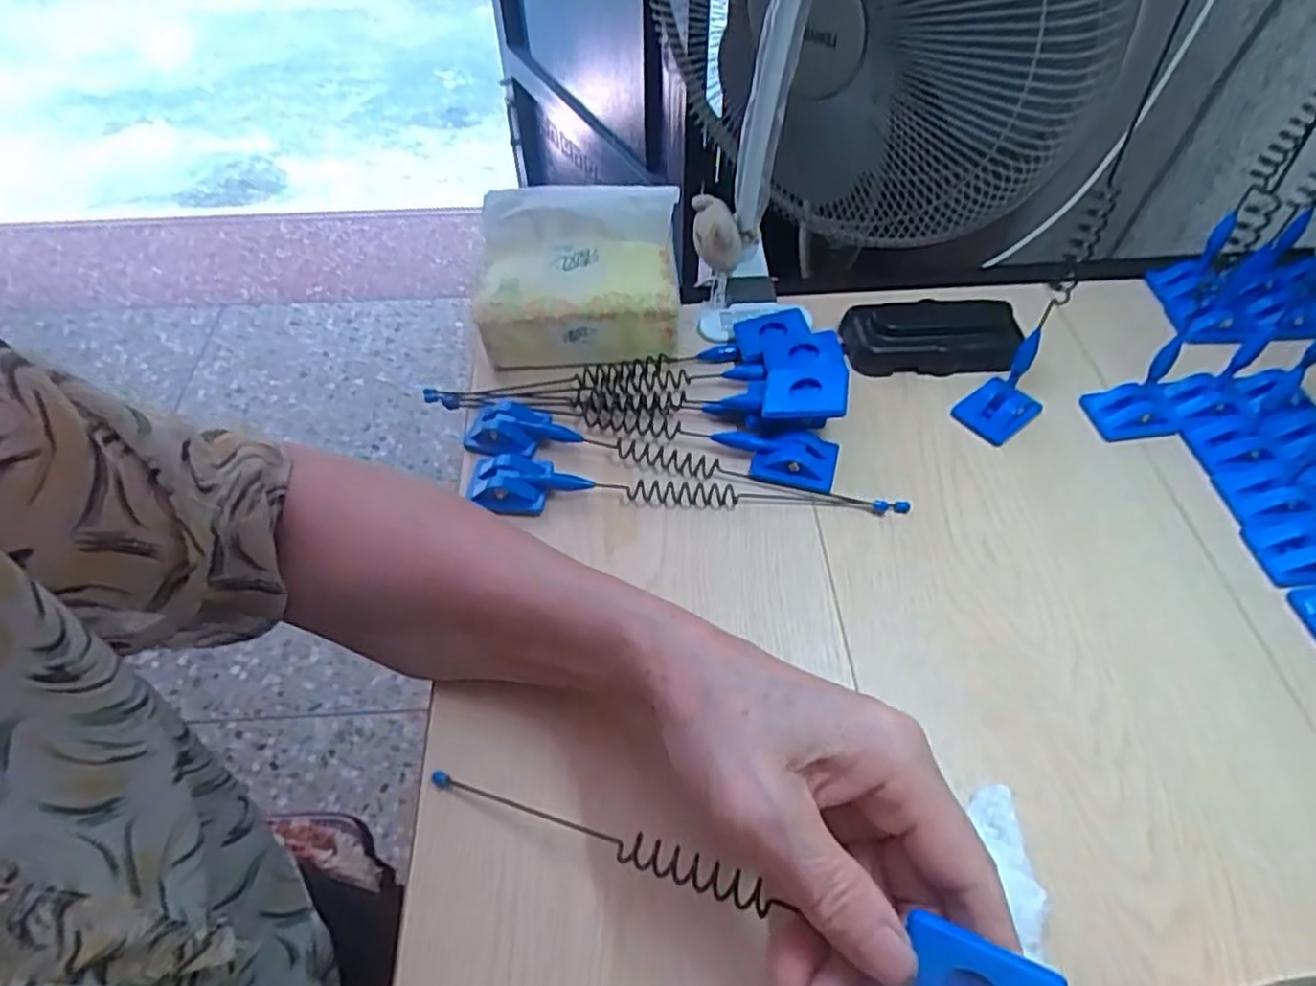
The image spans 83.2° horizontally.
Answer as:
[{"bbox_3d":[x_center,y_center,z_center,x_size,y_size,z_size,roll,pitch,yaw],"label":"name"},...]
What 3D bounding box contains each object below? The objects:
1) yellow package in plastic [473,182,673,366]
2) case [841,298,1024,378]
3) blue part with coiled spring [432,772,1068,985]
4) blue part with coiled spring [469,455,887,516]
[{"bbox_3d":[-0.049,-0.135,0.461,0.120,0.082,0.077,-3,52,0],"label":"yellow package in plastic"},{"bbox_3d":[0.169,-0.097,0.466,0.101,0.031,0.041,-1,52,1],"label":"case"},{"bbox_3d":[0.011,0.140,0.264,0.231,0.022,0.030,6,50,32],"label":"blue part with coiled spring"},{"bbox_3d":[0.009,-0.004,0.399,0.218,0.016,0.029,0,52,2],"label":"blue part with coiled spring"}]

